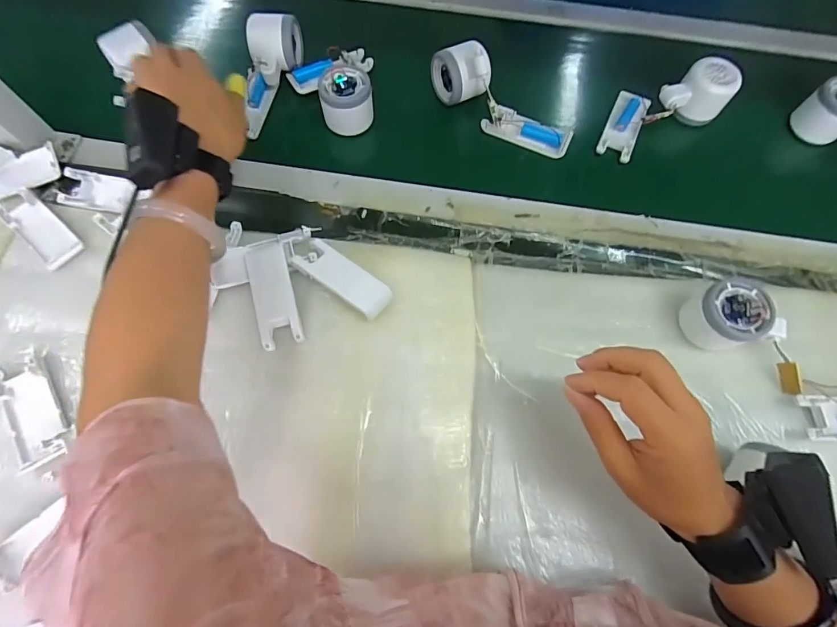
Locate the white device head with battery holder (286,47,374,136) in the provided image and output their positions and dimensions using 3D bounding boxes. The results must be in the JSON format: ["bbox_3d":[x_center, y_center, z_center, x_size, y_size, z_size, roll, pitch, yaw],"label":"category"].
[{"bbox_3d":[-0.102,-0.281,0.505,0.098,0.048,0.124,-12,70,-7],"label":"white device head with battery holder"}]

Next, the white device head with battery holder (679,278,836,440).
[{"bbox_3d":[0.346,0.056,0.384,0.218,0.051,0.083,32,71,10],"label":"white device head with battery holder"}]

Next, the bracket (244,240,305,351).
[{"bbox_3d":[-0.141,-0.020,0.409,0.039,0.017,0.106,-15,70,-8],"label":"bracket"}]

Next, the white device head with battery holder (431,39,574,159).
[{"bbox_3d":[0.097,-0.251,0.500,0.187,0.064,0.051,38,72,-1],"label":"white device head with battery holder"}]

